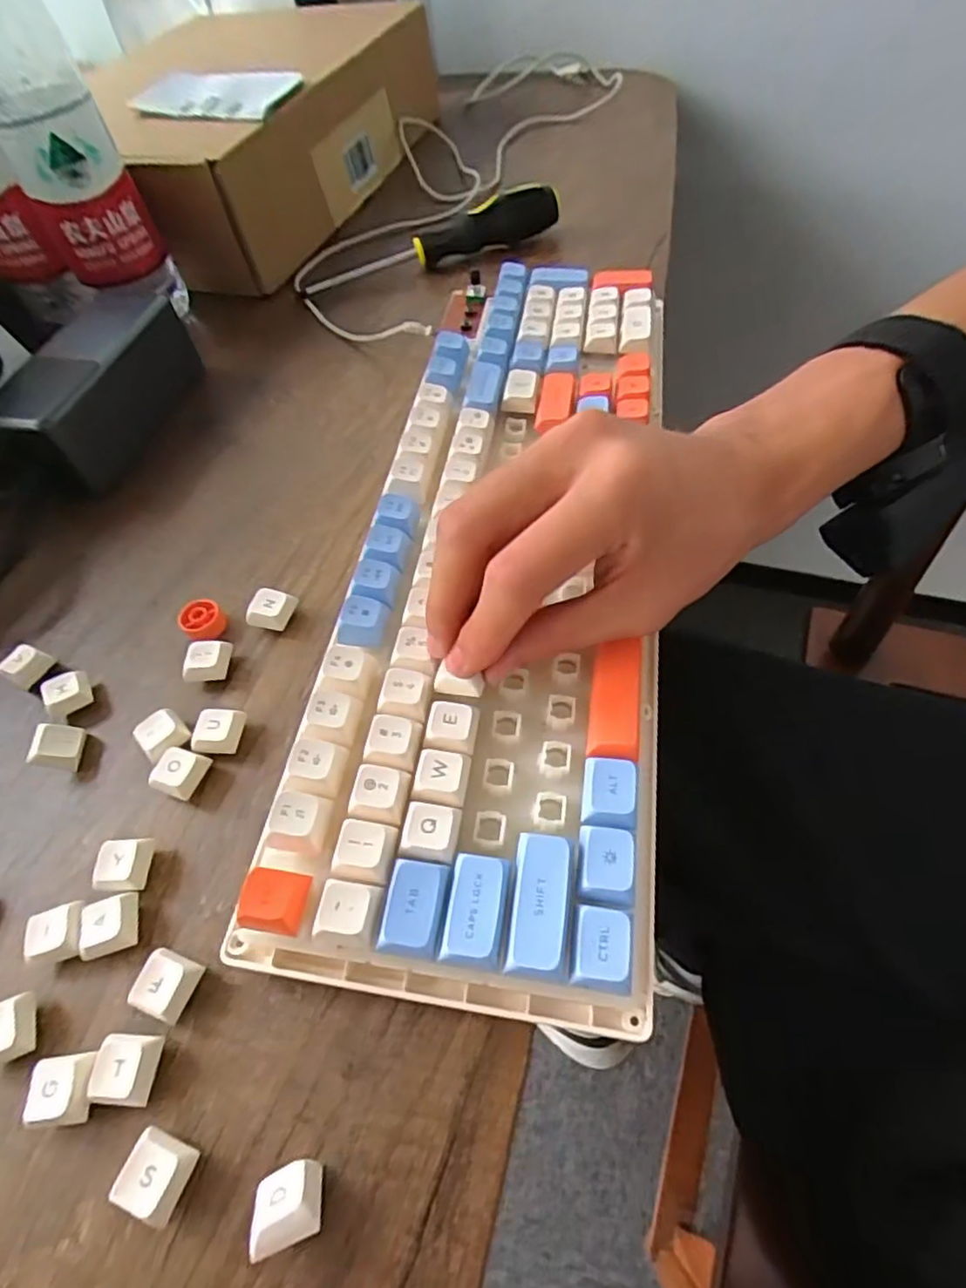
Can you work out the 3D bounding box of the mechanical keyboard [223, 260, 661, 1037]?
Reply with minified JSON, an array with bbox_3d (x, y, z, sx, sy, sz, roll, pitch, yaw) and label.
[{"bbox_3d":[0.013,-0.059,0.289,0.124,0.031,0.385,4,57,7],"label":"mechanical keyboard"}]

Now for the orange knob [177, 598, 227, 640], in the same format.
[{"bbox_3d":[-0.129,-0.010,0.297,0.018,0.010,0.020,-40,60,-20],"label":"orange knob"}]

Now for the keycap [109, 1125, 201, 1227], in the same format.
[{"bbox_3d":[-0.091,0.149,0.181,0.018,0.012,0.018,14,58,16],"label":"keycap"}]

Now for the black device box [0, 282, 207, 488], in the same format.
[{"bbox_3d":[-0.230,-0.151,0.384,0.067,0.052,0.133,12,58,15],"label":"black device box"}]

